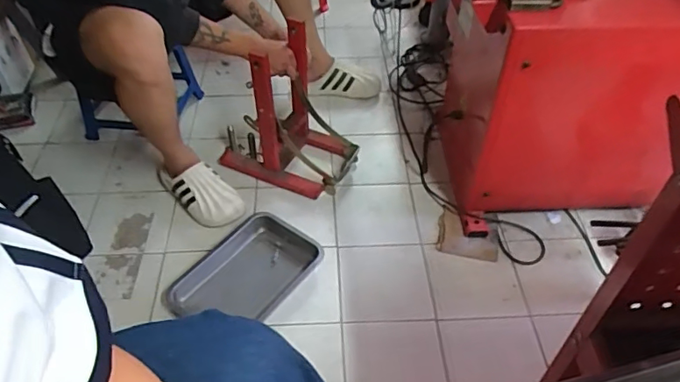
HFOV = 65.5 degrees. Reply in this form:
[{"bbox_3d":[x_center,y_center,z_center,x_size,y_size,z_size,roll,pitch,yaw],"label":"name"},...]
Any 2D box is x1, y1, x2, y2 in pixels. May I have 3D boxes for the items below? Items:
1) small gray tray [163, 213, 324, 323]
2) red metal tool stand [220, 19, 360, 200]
[{"bbox_3d":[-0.206,0.185,1.157,0.208,0.041,0.313,32,55,26],"label":"small gray tray"},{"bbox_3d":[-0.127,-0.192,1.290,0.322,0.366,0.198,14,48,12],"label":"red metal tool stand"}]

